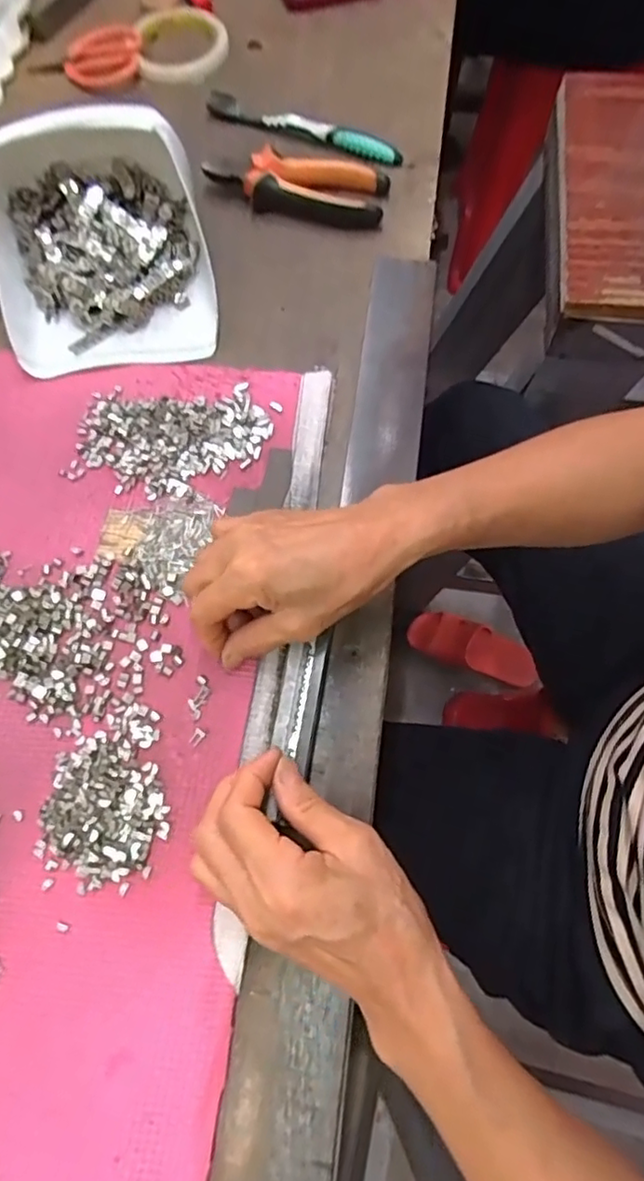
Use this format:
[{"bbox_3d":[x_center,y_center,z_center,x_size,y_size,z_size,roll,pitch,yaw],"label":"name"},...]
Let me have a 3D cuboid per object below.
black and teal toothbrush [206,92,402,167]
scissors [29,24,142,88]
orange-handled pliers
[{"bbox_3d":[-0.016,-0.406,0.533,0.182,0.014,0.012,21,72,10],"label":"black and teal toothbrush"},{"bbox_3d":[-0.220,-0.504,0.577,0.105,0.012,0.055,-22,86,-2],"label":"scissors"},{"bbox_3d":[-0.019,-0.340,0.503,0.146,0.022,0.062,12,70,7],"label":"orange-handled pliers"}]

